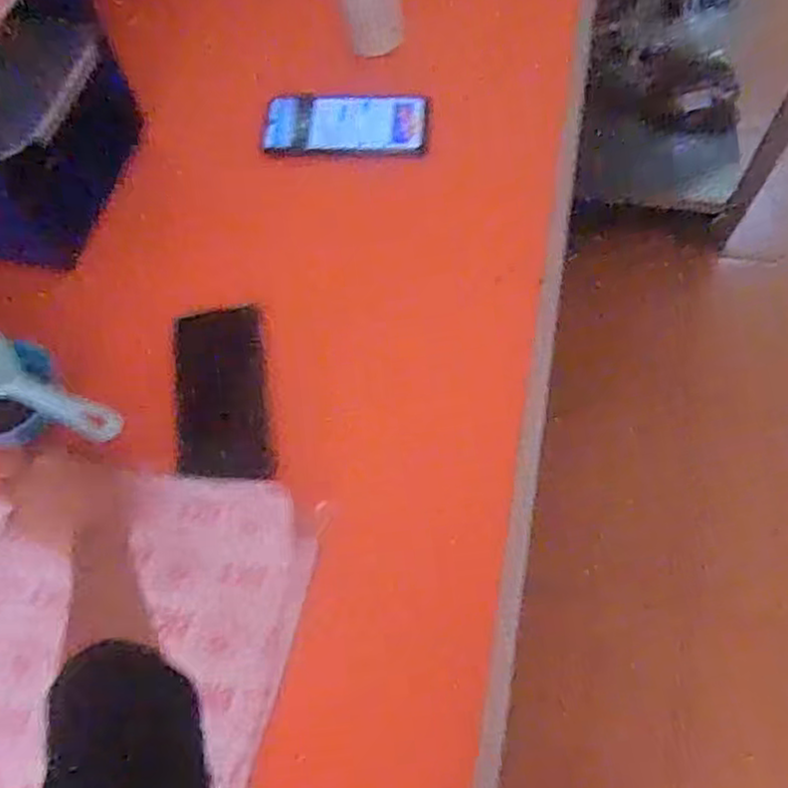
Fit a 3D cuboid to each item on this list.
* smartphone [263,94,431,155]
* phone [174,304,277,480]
[{"bbox_3d":[-0.048,-0.282,0.742,0.167,0.006,0.077,1,63,6],"label":"smartphone"},{"bbox_3d":[-0.144,-0.003,0.601,0.075,0.010,0.157,-10,63,0],"label":"phone"}]

